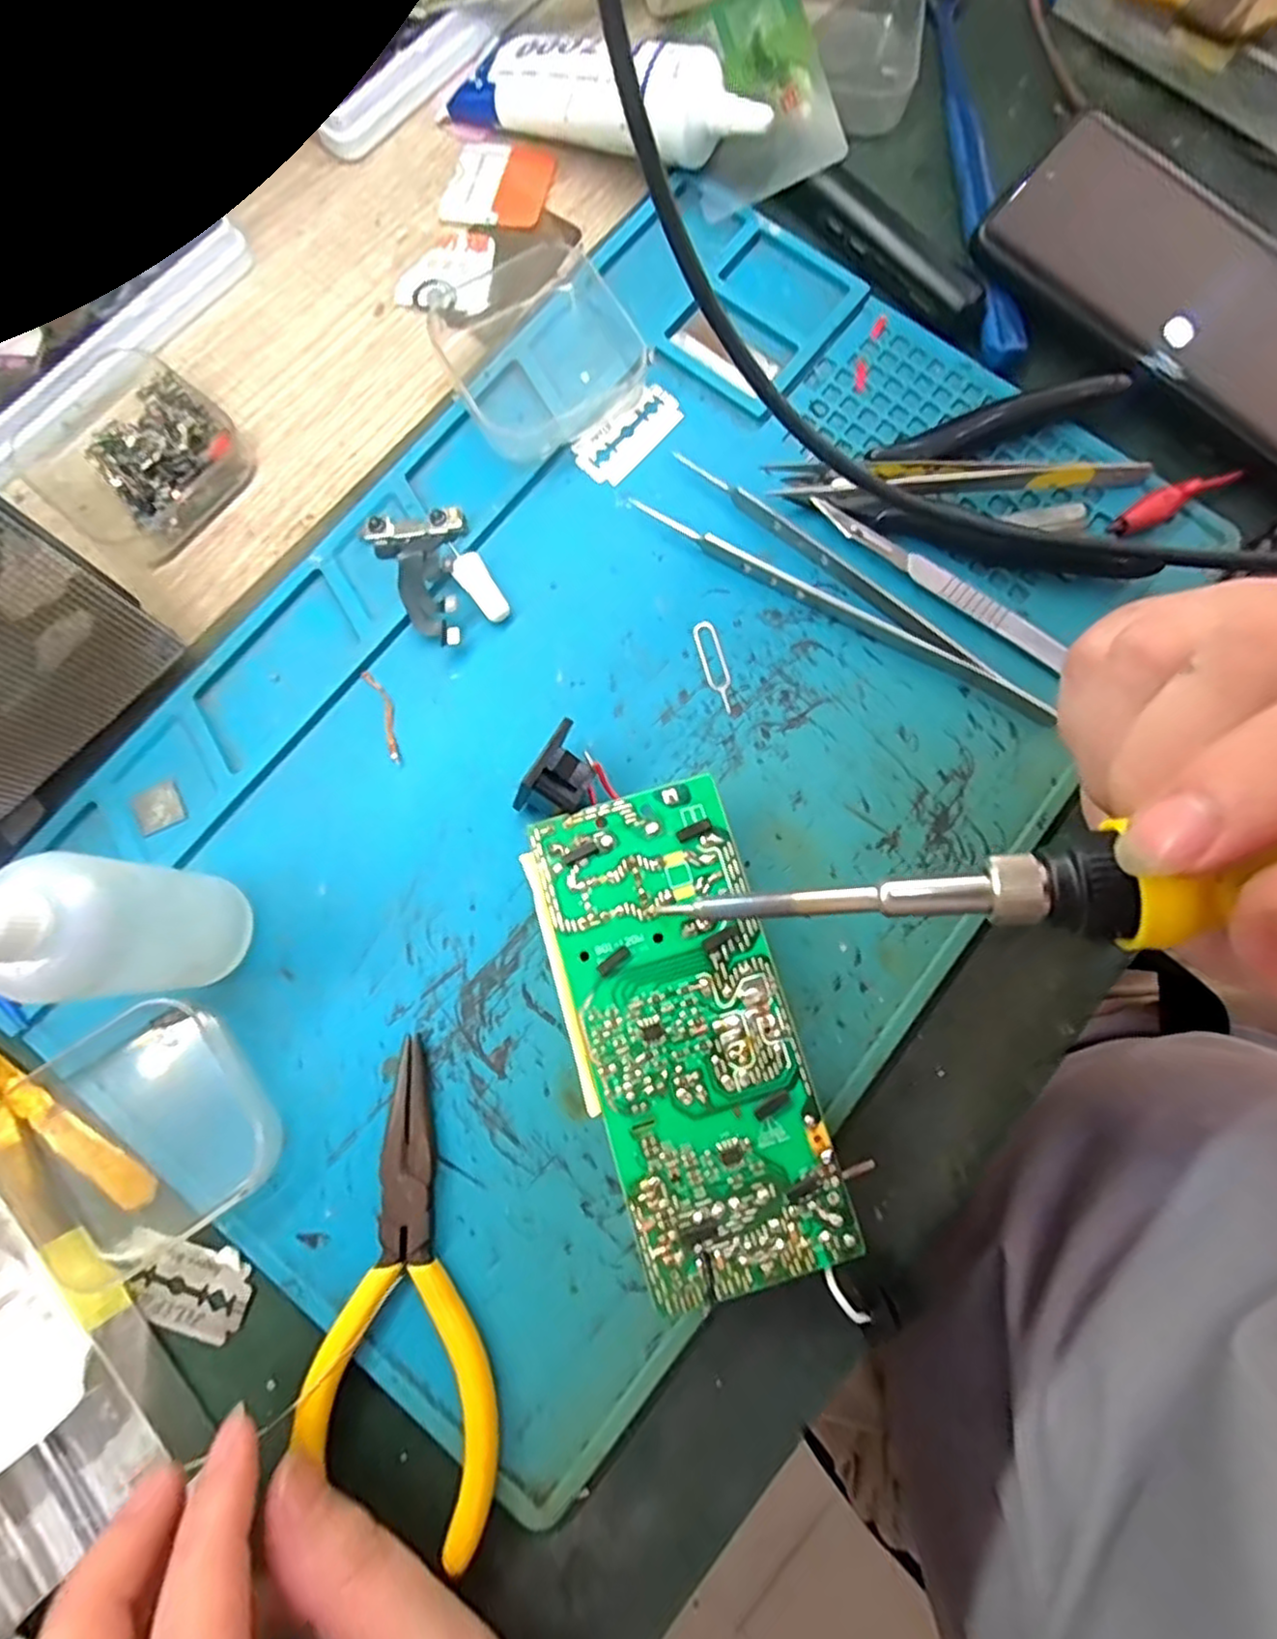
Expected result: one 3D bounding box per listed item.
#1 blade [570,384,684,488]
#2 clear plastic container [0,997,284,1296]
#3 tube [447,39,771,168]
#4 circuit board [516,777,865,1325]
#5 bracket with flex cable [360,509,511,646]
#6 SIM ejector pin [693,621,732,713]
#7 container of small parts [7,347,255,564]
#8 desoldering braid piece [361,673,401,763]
[{"bbox_3d":[-0.003,-0.138,0.245,0.042,0.004,0.021,-44,83,-7],"label":"blade"},{"bbox_3d":[-0.145,0.089,0.198,0.065,0.015,0.066,-36,82,-6],"label":"clear plastic container"},{"bbox_3d":[-0.016,-0.264,0.250,0.129,0.023,0.025,23,80,16],"label":"tube"},{"bbox_3d":[0.011,0.059,0.199,0.060,0.025,0.131,-16,80,-3],"label":"circuit board"},{"bbox_3d":[-0.068,-0.084,0.231,0.031,0.008,0.053,-29,81,-5],"label":"bracket with flex cable"},{"bbox_3d":[0.026,-0.052,0.230,0.008,0.004,0.032,-16,80,-3],"label":"SIM ejector pin"},{"bbox_3d":[-0.176,-0.128,0.238,0.060,0.023,0.061,40,82,6],"label":"container of small parts"},{"bbox_3d":[-0.083,-0.034,0.225,0.006,0.004,0.033,-22,81,-4],"label":"desoldering braid piece"}]

